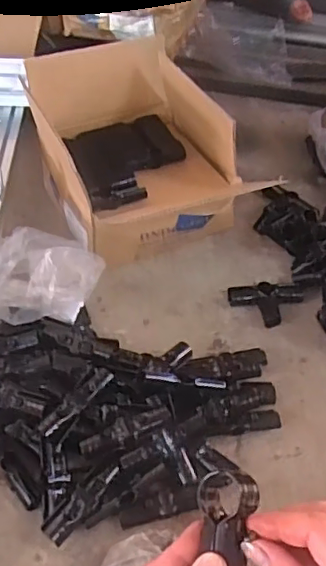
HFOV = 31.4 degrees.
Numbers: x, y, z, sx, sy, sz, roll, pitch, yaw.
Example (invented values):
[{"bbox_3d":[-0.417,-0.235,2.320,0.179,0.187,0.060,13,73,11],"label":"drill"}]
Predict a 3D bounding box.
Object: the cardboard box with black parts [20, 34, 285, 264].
[{"bbox_3d":[-0.063,-0.253,1.134,0.310,0.249,0.368,-18,52,-19],"label":"cardboard box with black parts"}]

